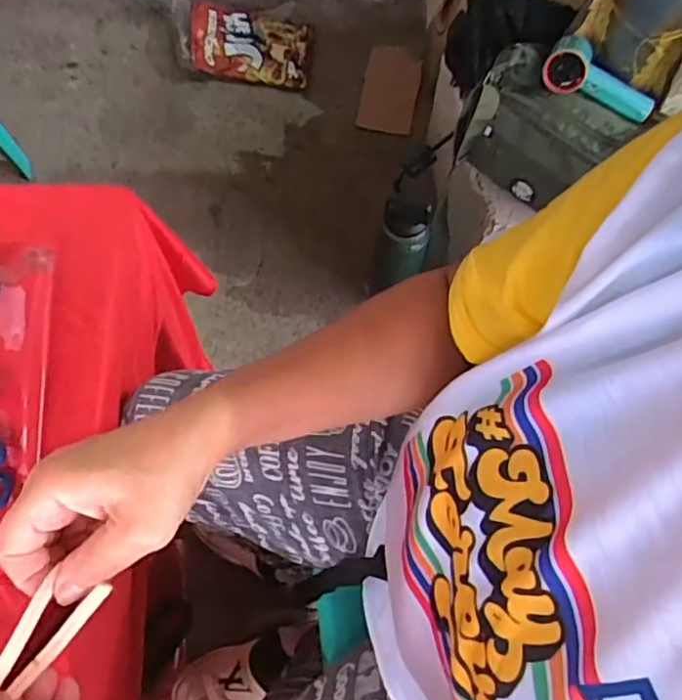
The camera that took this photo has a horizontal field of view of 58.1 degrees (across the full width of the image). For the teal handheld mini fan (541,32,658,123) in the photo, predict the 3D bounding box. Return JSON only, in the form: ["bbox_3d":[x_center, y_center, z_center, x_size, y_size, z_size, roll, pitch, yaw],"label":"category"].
[{"bbox_3d":[0.363,-0.378,0.864,0.158,0.040,0.067,26,67,-8],"label":"teal handheld mini fan"}]

